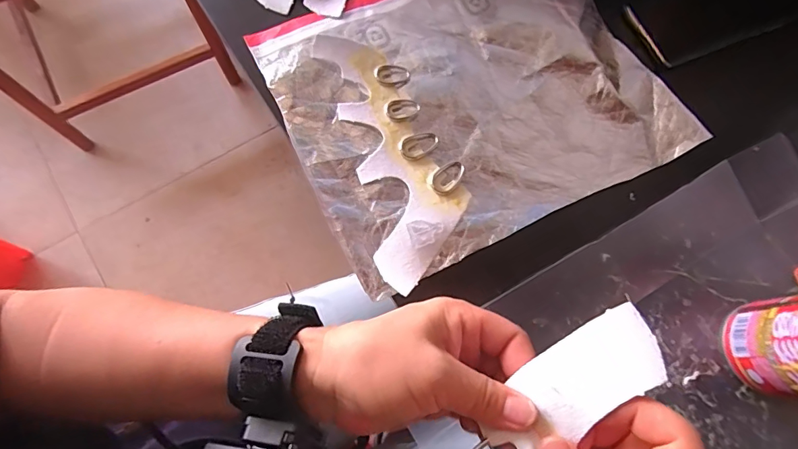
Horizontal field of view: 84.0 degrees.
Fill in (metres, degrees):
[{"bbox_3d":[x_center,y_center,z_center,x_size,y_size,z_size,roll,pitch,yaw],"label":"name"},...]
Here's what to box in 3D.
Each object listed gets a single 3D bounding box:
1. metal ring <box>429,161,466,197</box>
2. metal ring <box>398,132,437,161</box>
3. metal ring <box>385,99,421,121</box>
[{"bbox_3d":[0.038,-0.037,0.343,0.032,0.004,0.021,-39,78,-13],"label":"metal ring"},{"bbox_3d":[0.016,-0.064,0.350,0.033,0.004,0.019,-31,77,-11],"label":"metal ring"},{"bbox_3d":[0.003,-0.094,0.359,0.026,0.005,0.019,-22,75,-9],"label":"metal ring"}]

